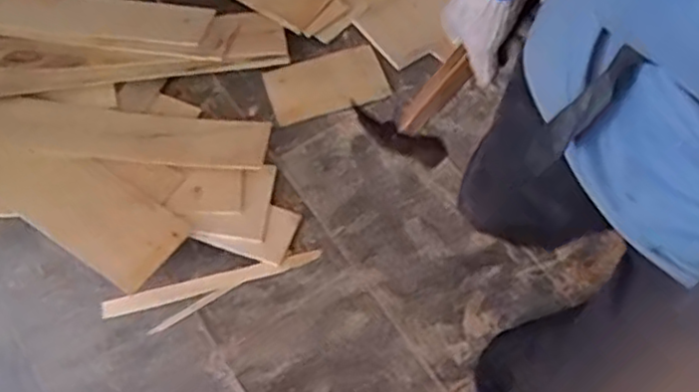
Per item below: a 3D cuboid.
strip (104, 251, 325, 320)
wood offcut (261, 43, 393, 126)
[{"bbox_3d":[-0.264,0.165,1.380,0.417,0.006,0.031,-14,64,-6],"label":"strip"},{"bbox_3d":[-0.051,-0.249,1.596,0.266,0.020,0.138,-18,73,-16],"label":"wood offcut"}]

